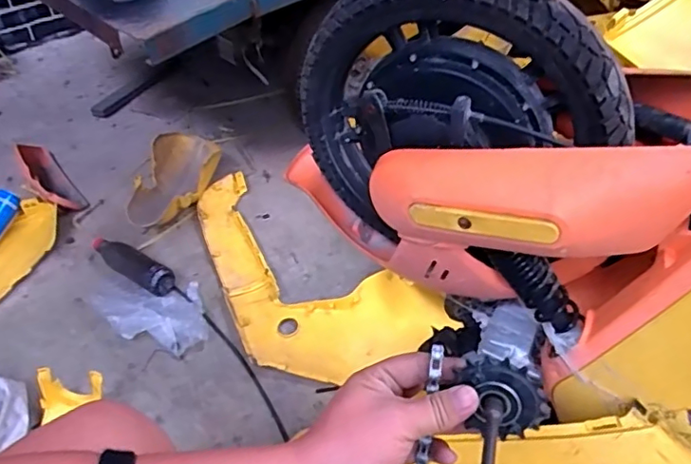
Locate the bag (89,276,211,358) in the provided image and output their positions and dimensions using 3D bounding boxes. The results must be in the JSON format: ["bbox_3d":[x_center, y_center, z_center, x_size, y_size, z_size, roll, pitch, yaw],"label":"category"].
[{"bbox_3d":[-0.413,0.165,1.175,0.248,0.054,0.203,-4,43,-3],"label":"bag"}]

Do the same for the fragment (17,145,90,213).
[{"bbox_3d":[-0.799,-0.153,1.493,0.098,0.075,0.341,-30,50,-28],"label":"fragment"}]

